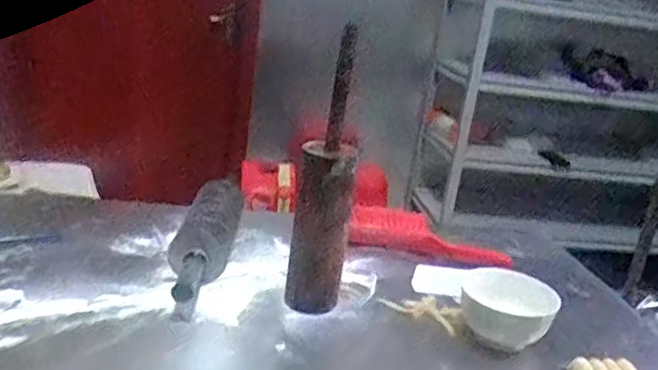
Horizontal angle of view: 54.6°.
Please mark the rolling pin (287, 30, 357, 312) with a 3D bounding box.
[{"bbox_3d":[-0.004,-0.008,0.872,0.075,0.379,0.056,6,17,-4],"label":"rolling pin"}]

